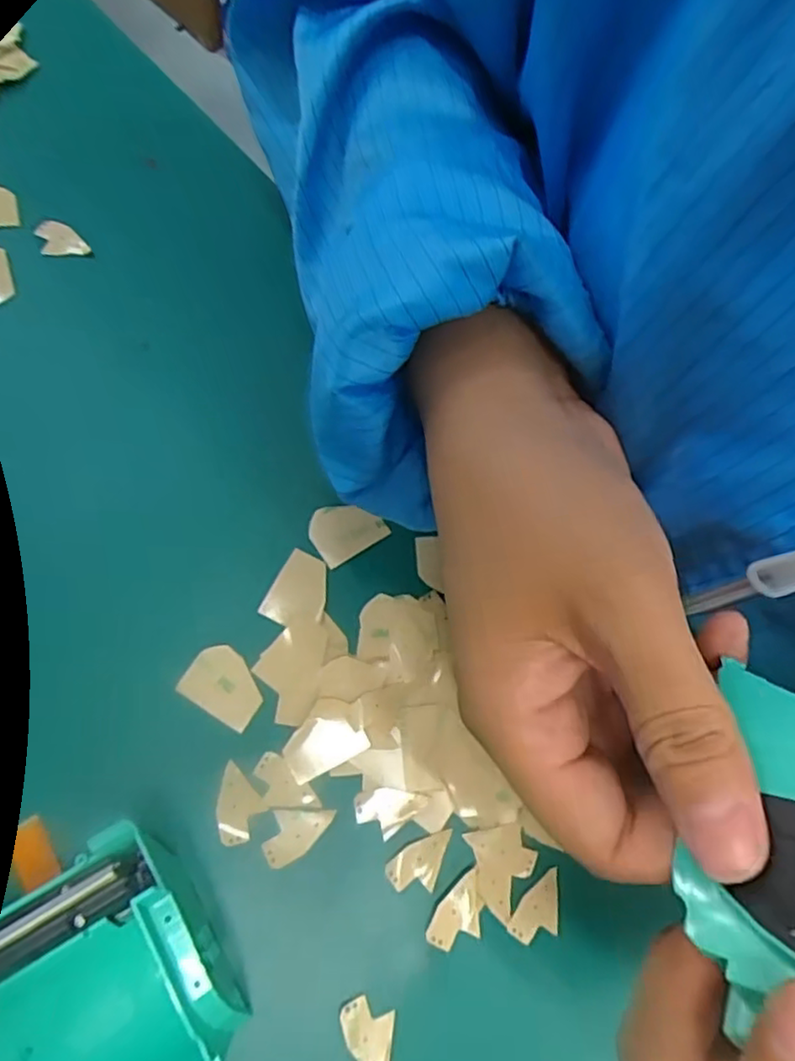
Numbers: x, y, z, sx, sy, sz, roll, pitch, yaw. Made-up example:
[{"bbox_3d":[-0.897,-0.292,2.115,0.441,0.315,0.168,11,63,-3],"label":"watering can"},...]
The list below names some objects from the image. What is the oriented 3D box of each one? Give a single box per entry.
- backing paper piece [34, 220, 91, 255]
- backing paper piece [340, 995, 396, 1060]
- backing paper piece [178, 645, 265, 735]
[{"bbox_3d":[-0.149,-0.130,0.299,0.022,0.004,0.014,-2,100,-4],"label":"backing paper piece"},{"bbox_3d":[-0.010,0.165,0.218,0.018,0.004,0.023,10,66,-2],"label":"backing paper piece"},{"bbox_3d":[-0.063,0.057,0.249,0.029,0.004,0.022,33,71,5],"label":"backing paper piece"}]

